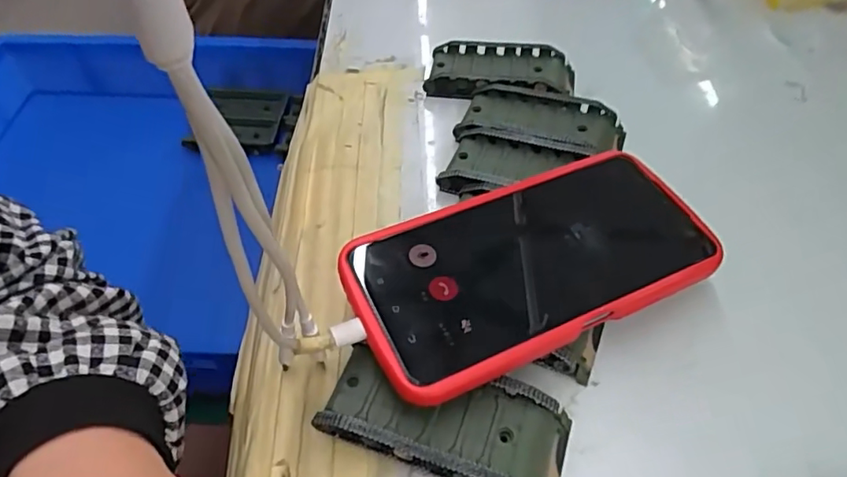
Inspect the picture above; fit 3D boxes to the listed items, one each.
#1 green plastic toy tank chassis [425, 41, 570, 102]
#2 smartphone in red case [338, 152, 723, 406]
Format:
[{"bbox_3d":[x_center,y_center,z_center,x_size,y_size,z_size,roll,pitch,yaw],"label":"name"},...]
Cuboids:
[{"bbox_3d":[0.052,-0.111,0.387,0.095,0.018,0.048,7,51,8],"label":"green plastic toy tank chassis"},{"bbox_3d":[0.050,0.009,0.260,0.165,0.007,0.079,-20,55,-18],"label":"smartphone in red case"}]

